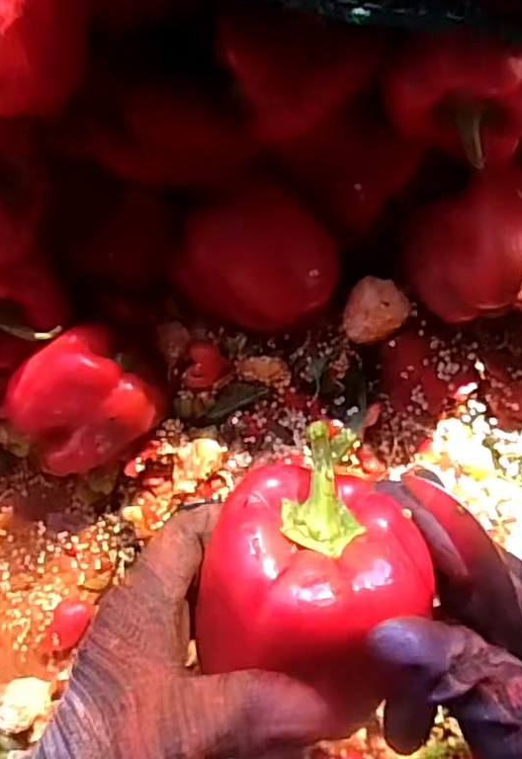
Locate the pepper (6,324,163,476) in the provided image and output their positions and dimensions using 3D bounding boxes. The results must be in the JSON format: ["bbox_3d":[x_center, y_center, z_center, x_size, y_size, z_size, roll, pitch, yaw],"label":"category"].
[{"bbox_3d":[-0.121,0.018,0.438,0.092,0.057,0.082,-42,83,3],"label":"pepper"}]

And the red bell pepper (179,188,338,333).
[{"bbox_3d":[-0.002,-0.075,0.422,0.096,0.061,0.077,23,90,8],"label":"red bell pepper"}]

